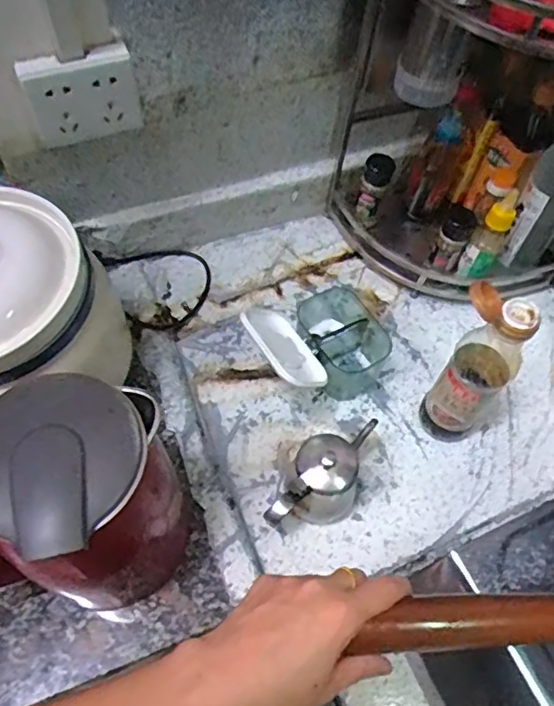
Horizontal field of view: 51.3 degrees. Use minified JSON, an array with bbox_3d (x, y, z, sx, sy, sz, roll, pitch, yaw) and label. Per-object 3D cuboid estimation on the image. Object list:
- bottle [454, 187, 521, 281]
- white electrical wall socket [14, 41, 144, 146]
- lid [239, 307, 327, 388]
[{"bbox_3d":[0.272,-0.146,0.742,0.043,0.119,0.041,32,62,15],"label":"bottle"},{"bbox_3d":[-0.197,-0.261,0.595,0.108,0.087,0.030,-16,61,-13],"label":"white electrical wall socket"},{"bbox_3d":[0.006,-0.005,0.651,0.082,0.014,0.112,-2,51,-51],"label":"lid"}]

